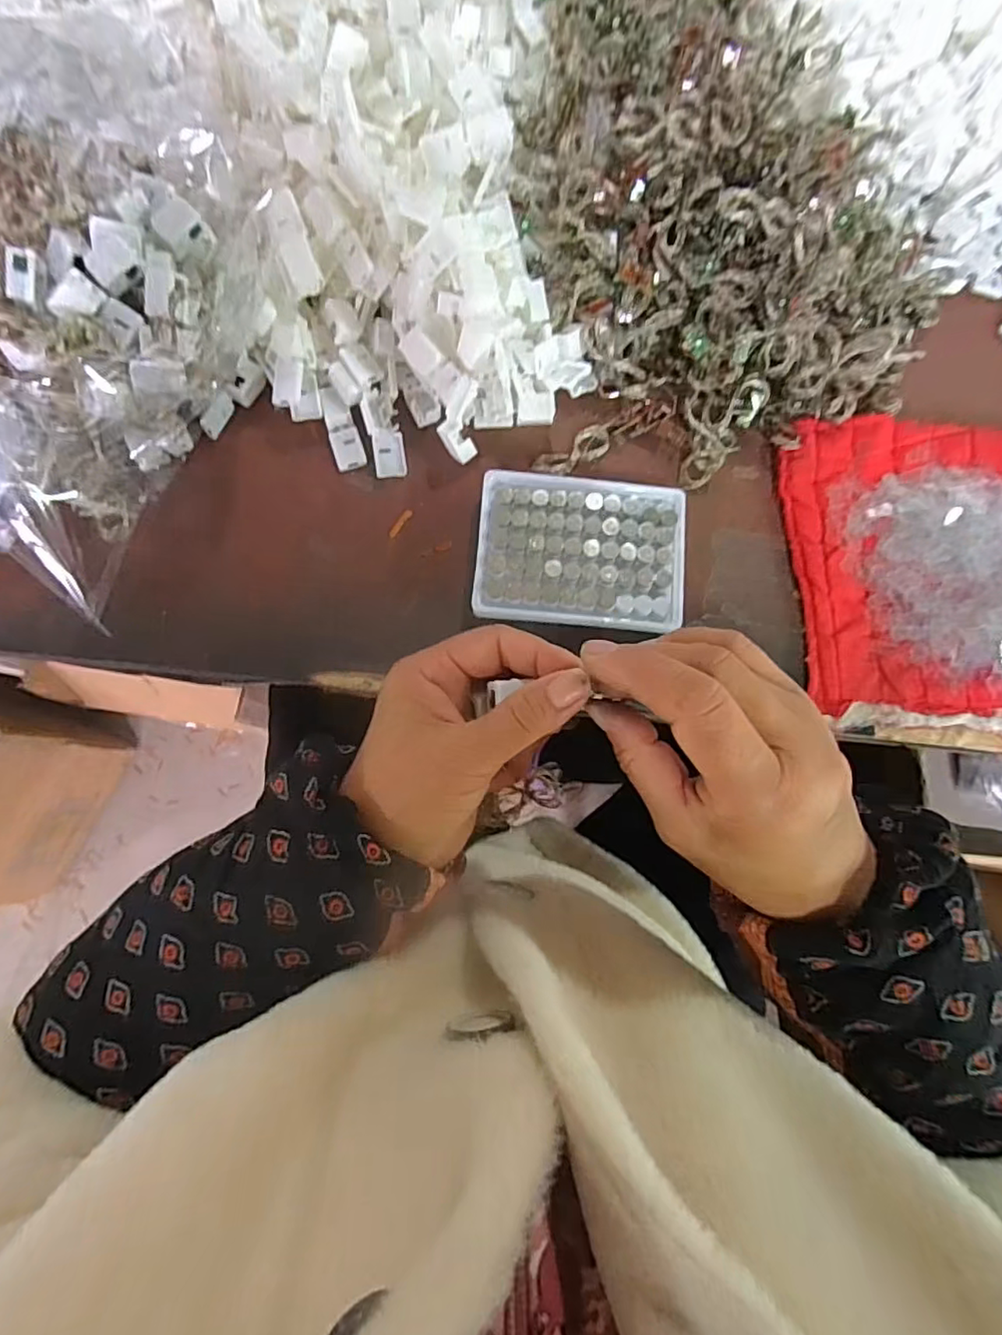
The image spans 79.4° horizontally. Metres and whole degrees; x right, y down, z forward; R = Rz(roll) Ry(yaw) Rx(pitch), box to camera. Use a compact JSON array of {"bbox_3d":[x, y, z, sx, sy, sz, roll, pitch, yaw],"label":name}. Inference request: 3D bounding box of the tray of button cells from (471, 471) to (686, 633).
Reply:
[{"bbox_3d":[0.050,-0.075,0.387,0.129,0.019,0.096,5,79,-2],"label":"tray of button cells"}]

